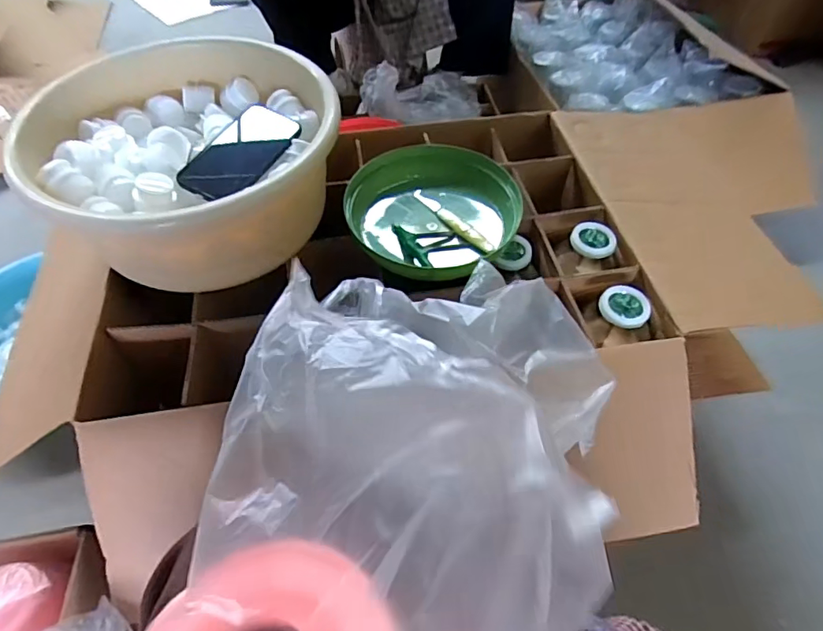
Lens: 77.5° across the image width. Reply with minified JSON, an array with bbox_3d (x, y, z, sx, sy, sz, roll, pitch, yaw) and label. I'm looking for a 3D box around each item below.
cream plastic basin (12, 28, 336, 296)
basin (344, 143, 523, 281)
[{"bbox_3d":[-0.277,-0.190,0.632,0.325,0.143,0.310,-1,51,1],"label":"cream plastic basin"},{"bbox_3d":[0.036,-0.135,0.683,0.215,0.084,0.215,-1,51,1],"label":"basin"}]

